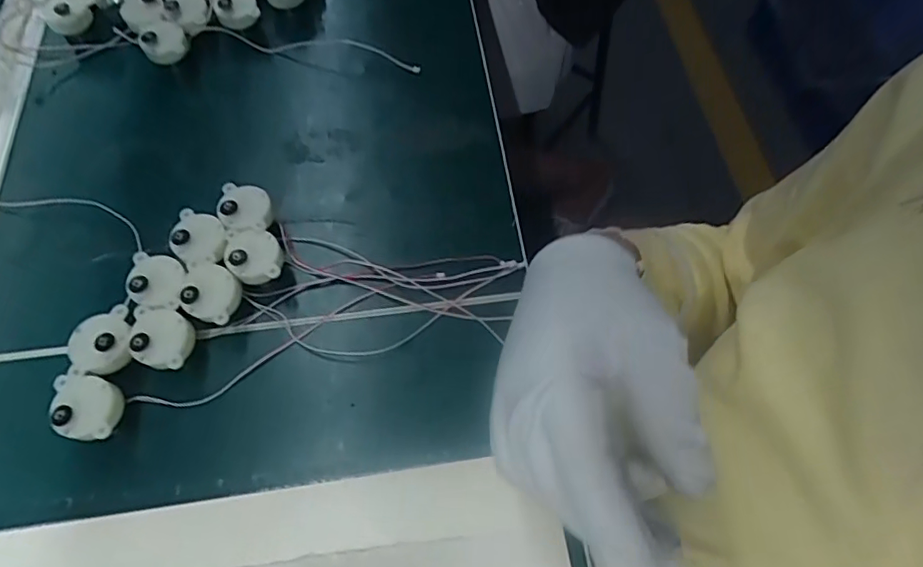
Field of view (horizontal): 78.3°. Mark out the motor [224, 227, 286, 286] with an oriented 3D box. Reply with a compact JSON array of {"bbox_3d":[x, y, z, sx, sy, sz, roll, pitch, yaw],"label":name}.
[{"bbox_3d":[-0.124,-0.014,0.344,0.031,0.031,0.033,0,64,0],"label":"motor"}]

